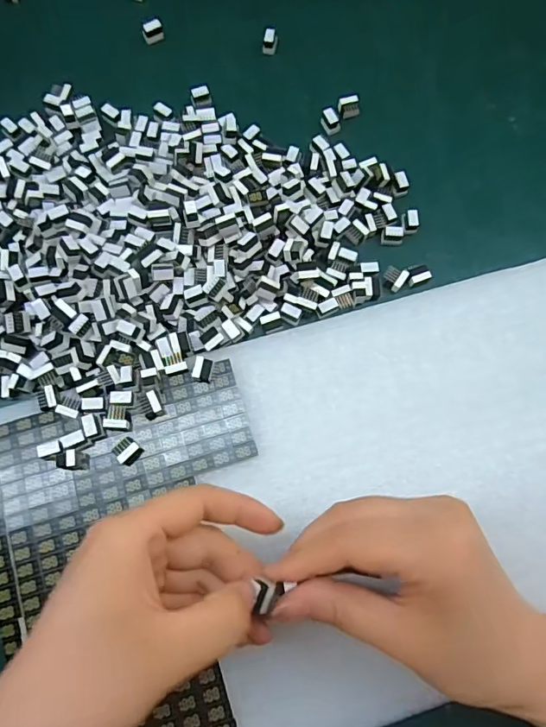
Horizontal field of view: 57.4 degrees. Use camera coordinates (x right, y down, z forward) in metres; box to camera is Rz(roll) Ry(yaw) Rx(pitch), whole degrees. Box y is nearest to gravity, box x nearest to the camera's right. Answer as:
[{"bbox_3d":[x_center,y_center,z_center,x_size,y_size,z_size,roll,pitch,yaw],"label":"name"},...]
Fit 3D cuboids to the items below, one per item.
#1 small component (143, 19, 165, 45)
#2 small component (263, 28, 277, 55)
[{"bbox_3d":[-0.085,-0.235,0.352,0.015,0.009,0.010,-14,76,-6],"label":"small component"},{"bbox_3d":[-0.002,-0.229,0.355,0.010,0.015,0.008,2,75,-2],"label":"small component"}]

